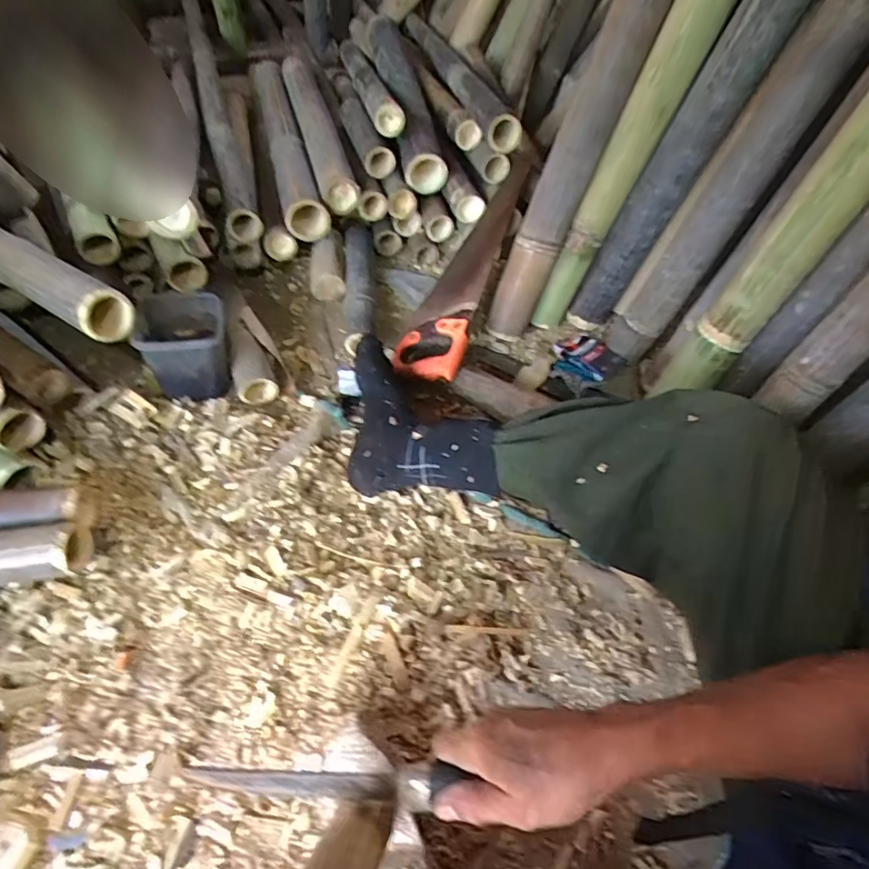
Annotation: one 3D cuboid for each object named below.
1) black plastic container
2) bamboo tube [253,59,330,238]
[{"bbox_3d":[-0.359,-0.127,0.787,0.111,0.118,0.134,-8,53,-12],"label":"black plastic container"},{"bbox_3d":[-0.324,-0.645,1.128,0.073,0.062,0.749,-11,52,-14],"label":"bamboo tube"}]

